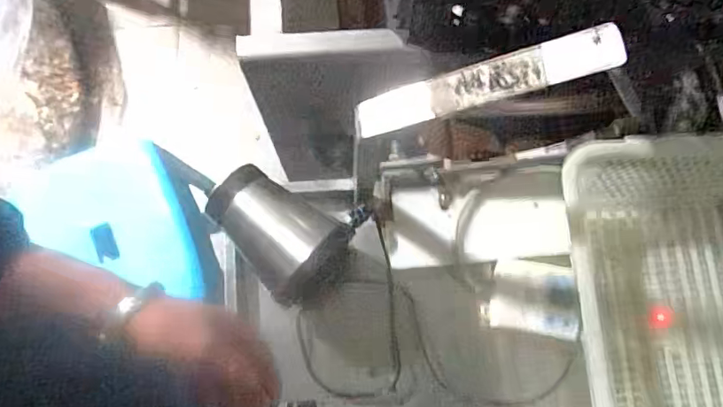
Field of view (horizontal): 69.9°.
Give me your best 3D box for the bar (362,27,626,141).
[{"bbox_3d":[0.086,-0.088,0.380,0.190,0.010,0.034,-12,75,23],"label":"bar"}]

